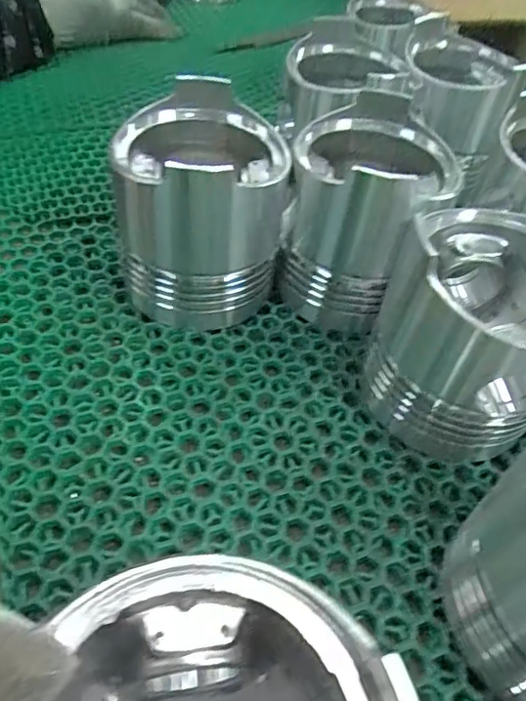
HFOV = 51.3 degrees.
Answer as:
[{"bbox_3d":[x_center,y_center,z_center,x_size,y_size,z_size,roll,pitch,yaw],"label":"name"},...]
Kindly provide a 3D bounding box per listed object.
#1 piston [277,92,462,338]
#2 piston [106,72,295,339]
[{"bbox_3d":[0.053,-0.071,0.296,0.078,0.091,0.084,19,51,10],"label":"piston"},{"bbox_3d":[-0.034,-0.072,0.286,0.081,0.091,0.085,-16,53,-18],"label":"piston"}]

